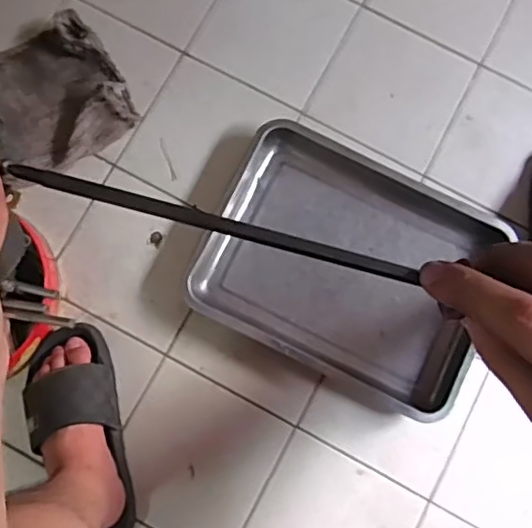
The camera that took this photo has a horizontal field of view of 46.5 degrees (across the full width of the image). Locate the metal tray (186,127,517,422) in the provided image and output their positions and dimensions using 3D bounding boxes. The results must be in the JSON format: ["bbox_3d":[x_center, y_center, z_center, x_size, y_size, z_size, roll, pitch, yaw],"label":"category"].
[{"bbox_3d":[0.116,0.001,0.841,0.384,0.058,0.302,25,79,3],"label":"metal tray"}]

